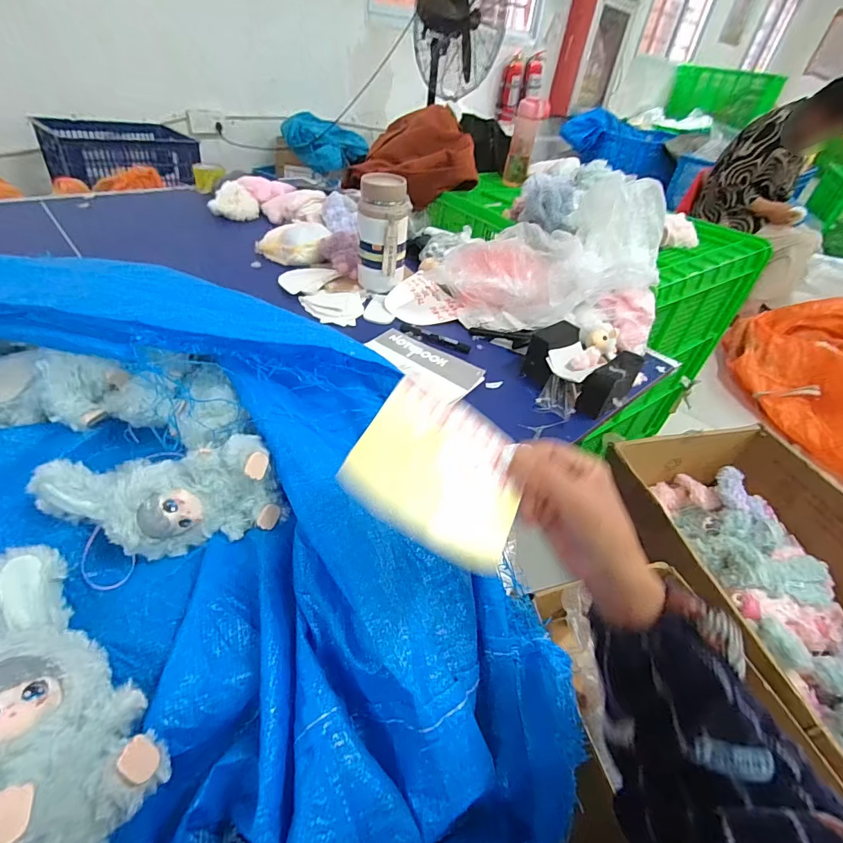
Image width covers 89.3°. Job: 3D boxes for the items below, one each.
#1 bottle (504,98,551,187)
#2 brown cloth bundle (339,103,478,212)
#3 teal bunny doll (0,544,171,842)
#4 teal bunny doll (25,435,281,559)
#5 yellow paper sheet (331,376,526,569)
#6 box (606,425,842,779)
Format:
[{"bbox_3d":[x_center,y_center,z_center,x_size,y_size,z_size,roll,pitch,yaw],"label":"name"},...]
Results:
[{"bbox_3d":[0.304,-0.810,1.253,0.088,0.211,0.074,10,42,3],"label":"bottle"},{"bbox_3d":[-0.042,-0.753,1.199,0.344,0.178,0.315,0,43,-8],"label":"brown cloth bundle"},{"bbox_3d":[-0.281,0.185,0.287,0.230,0.062,0.117,29,46,24],"label":"teal bunny doll"},{"bbox_3d":[-0.258,0.062,0.415,0.224,0.077,0.102,-6,44,-15],"label":"teal bunny doll"},{"bbox_3d":[0.017,0.031,0.305,0.119,0.006,0.111,33,58,0],"label":"yellow paper sheet"},{"bbox_3d":[0.725,0.343,0.906,0.500,0.228,0.732,-4,44,-12],"label":"box"}]

